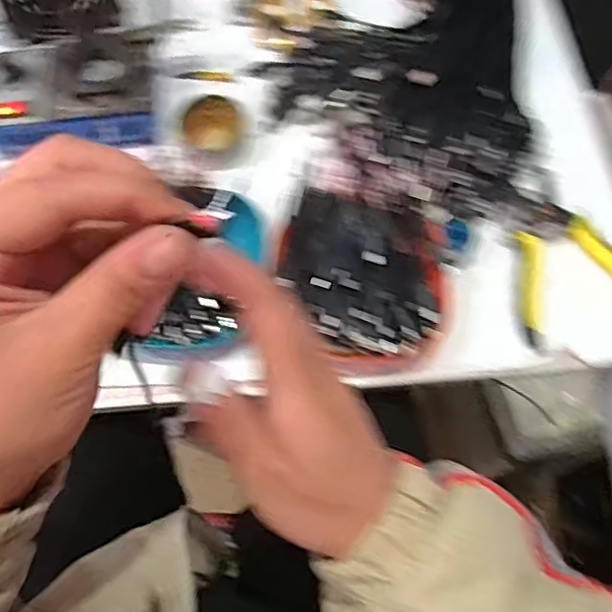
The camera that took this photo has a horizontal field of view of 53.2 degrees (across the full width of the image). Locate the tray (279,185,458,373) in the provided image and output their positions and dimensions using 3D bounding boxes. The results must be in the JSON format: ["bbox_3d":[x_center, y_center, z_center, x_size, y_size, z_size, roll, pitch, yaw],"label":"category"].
[{"bbox_3d":[0.042,-0.020,0.473,0.139,0.046,0.131,11,68,5],"label":"tray"}]

